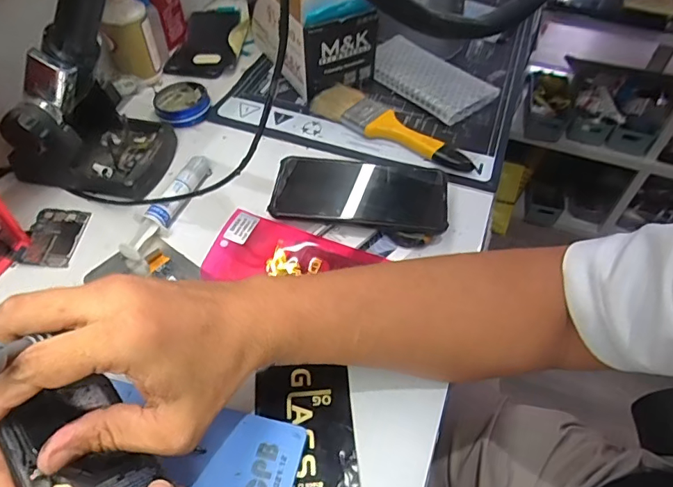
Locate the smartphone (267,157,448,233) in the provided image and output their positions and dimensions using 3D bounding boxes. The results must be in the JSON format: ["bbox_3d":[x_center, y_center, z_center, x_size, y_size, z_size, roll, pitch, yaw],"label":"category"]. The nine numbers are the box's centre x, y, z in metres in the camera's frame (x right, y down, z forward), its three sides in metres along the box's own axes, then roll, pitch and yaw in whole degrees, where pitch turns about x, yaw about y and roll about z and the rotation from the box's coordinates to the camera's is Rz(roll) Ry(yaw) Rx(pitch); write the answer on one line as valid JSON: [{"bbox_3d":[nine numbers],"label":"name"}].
[{"bbox_3d":[0.022,-0.051,0.459,0.164,0.009,0.080,5,51,4],"label":"smartphone"}]

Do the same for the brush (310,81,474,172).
[{"bbox_3d":[0.063,-0.134,0.542,0.198,0.019,0.054,32,56,24],"label":"brush"}]

